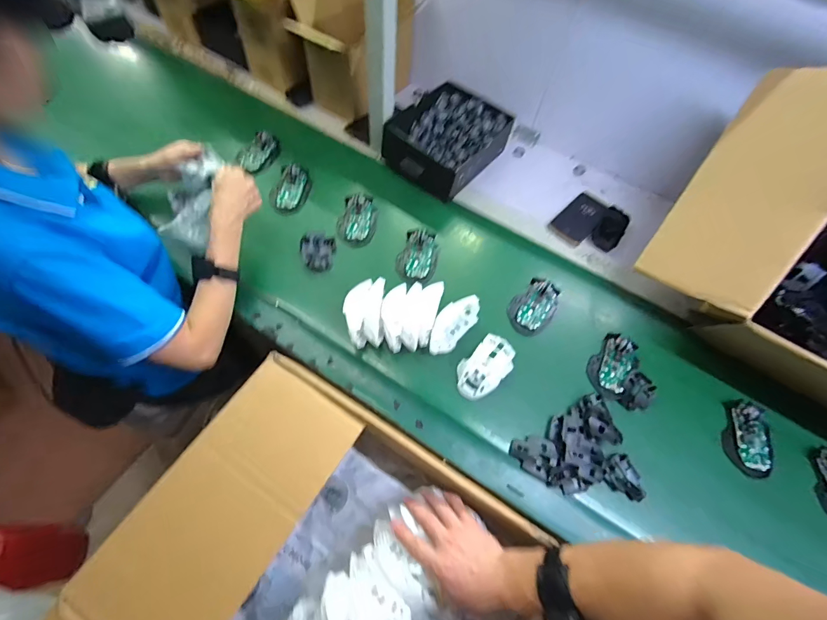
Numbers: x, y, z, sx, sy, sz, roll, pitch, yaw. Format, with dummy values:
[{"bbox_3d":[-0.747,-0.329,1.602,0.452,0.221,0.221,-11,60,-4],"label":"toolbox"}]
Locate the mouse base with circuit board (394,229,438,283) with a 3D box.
[{"bbox_3d":[0.010,-0.103,0.730,0.071,0.025,0.110,15,62,4],"label":"mouse base with circuit board"}]

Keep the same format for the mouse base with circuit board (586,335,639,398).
[{"bbox_3d":[0.339,0.093,0.645,0.070,0.029,0.113,36,65,14],"label":"mouse base with circuit board"}]

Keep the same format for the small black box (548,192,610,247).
[{"bbox_3d":[0.348,-0.192,0.794,0.074,0.019,0.141,40,67,16],"label":"small black box"}]

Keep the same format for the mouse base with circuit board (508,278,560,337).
[{"bbox_3d":[0.218,-0.009,0.685,0.072,0.029,0.112,42,67,17],"label":"mouse base with circuit board"}]

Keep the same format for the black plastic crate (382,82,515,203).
[{"bbox_3d":[0.064,-0.366,0.825,0.212,0.075,0.252,33,65,13],"label":"black plastic crate"}]

